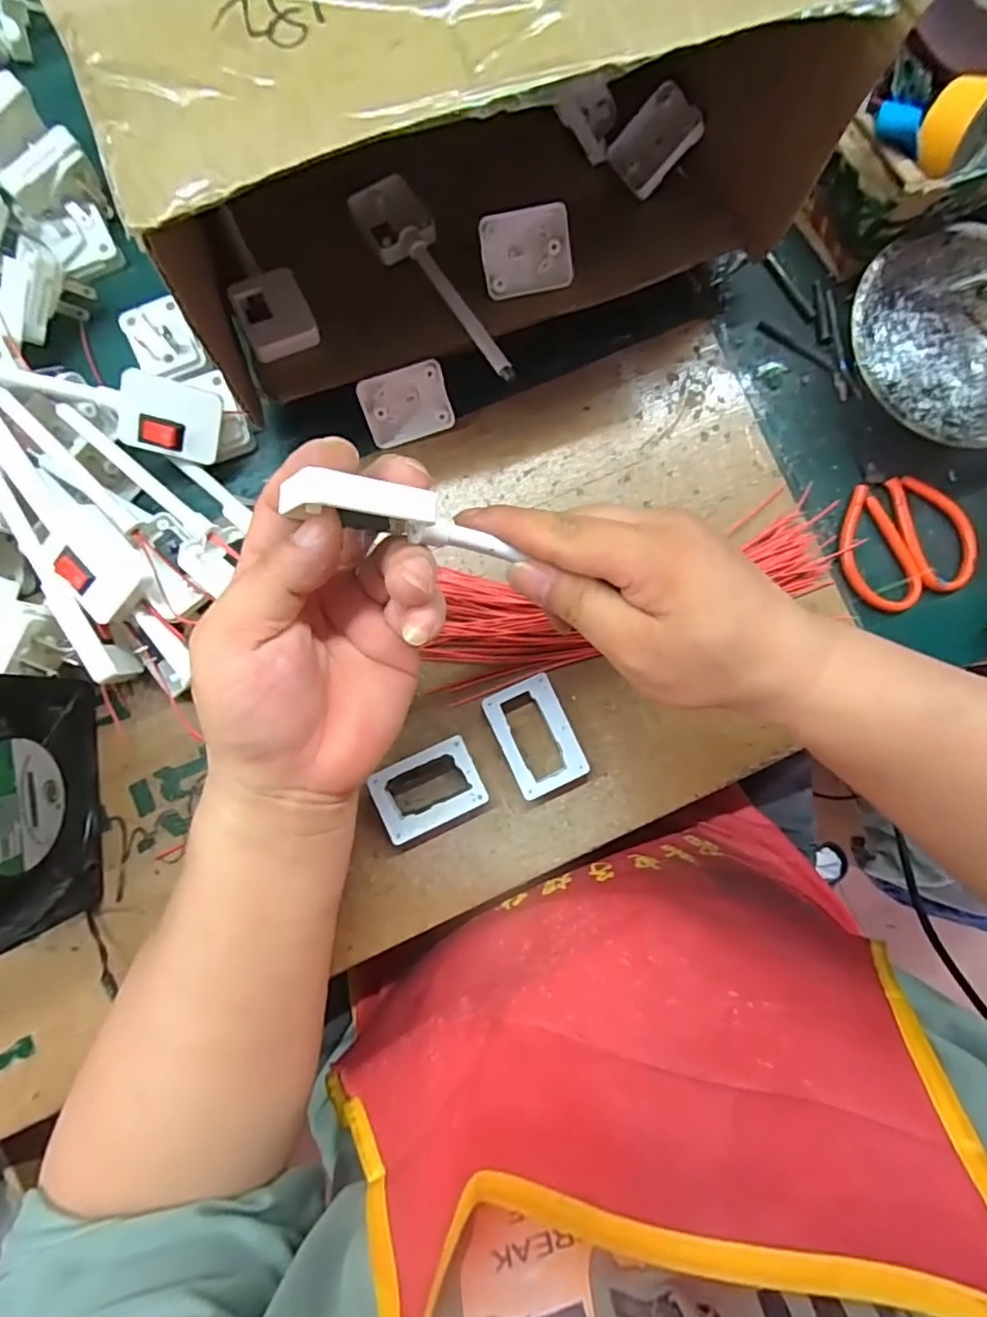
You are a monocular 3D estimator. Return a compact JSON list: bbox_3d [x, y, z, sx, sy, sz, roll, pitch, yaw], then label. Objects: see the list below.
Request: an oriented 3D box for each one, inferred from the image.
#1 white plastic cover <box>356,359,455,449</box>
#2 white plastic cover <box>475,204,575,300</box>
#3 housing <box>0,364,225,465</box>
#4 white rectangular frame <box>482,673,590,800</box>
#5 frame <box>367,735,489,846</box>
[{"bbox_3d":[-0.049,-0.144,0.340,0.048,0.011,0.038,-14,128,2],"label":"white plastic cover"},{"bbox_3d":[0.018,-0.223,0.327,0.048,0.009,0.039,-12,115,-2],"label":"white plastic cover"},{"bbox_3d":[-0.220,-0.133,0.301,0.150,0.017,0.039,7,116,-19],"label":"housing"},{"bbox_3d":[0.023,0.043,0.333,0.040,0.016,0.061,-24,87,-4],"label":"white rectangular frame"},{"bbox_3d":[-0.035,0.071,0.327,0.056,0.018,0.040,-25,87,-4],"label":"frame"}]

